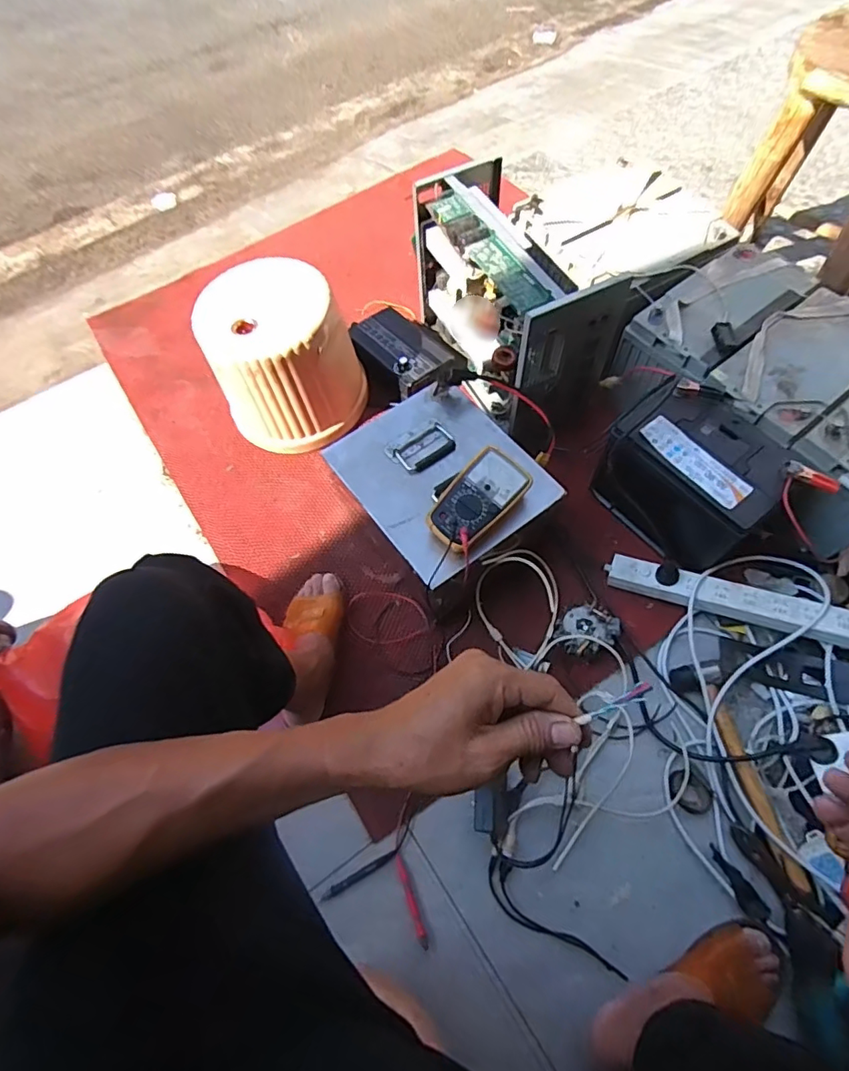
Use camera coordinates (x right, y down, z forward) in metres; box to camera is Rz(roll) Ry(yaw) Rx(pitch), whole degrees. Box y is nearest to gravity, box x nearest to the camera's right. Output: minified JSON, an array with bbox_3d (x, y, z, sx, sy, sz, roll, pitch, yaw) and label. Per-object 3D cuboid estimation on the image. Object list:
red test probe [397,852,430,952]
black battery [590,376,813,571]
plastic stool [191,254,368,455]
[{"bbox_3d":[-0.019,0.511,0.745,0.015,0.009,0.114,-20,64,-8],"label":"red test probe"},{"bbox_3d":[0.444,-0.088,0.900,0.196,0.201,0.258,-36,67,-15],"label":"black battery"},{"bbox_3d":[-0.277,-0.326,1.026,0.261,0.296,0.224,17,67,10],"label":"plastic stool"}]

